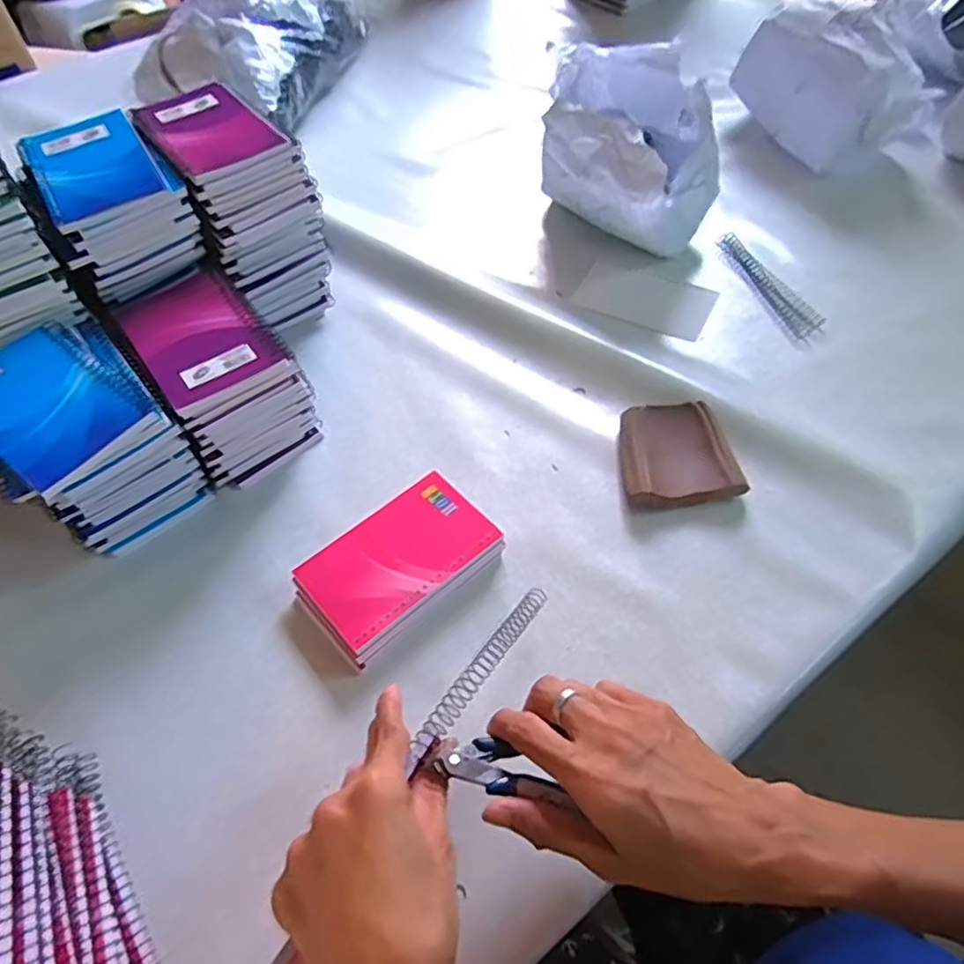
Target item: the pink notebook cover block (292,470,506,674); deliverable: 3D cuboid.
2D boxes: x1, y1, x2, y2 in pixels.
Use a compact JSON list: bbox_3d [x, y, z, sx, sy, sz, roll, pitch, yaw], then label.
[{"bbox_3d":[-0.058,0.059,0.464,0.135,0.033,0.087,-36,61,-20],"label":"pink notebook cover block"}]

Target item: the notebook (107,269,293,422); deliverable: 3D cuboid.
[{"bbox_3d":[-0.206,-0.106,0.481,0.086,0.018,0.131,-31,59,-18],"label":"notebook"}]

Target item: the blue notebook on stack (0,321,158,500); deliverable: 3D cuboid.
[{"bbox_3d":[-0.284,-0.053,0.427,0.123,0.014,0.086,34,64,23],"label":"blue notebook on stack"}]

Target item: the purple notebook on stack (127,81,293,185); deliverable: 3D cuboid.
[{"bbox_3d":[-0.219,-0.286,0.520,0.087,0.008,0.119,-33,60,-20],"label":"purple notebook on stack"}]

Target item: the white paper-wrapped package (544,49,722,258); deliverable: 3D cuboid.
[{"bbox_3d":[0.138,-0.330,0.659,0.139,0.137,0.211,-35,61,-19],"label":"white paper-wrapped package"}]

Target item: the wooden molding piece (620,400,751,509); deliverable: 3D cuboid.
[{"bbox_3d":[0.155,-0.023,0.511,0.087,0.023,0.087,-2,55,2],"label":"wooden molding piece"}]

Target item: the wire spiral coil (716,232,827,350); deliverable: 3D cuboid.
[{"bbox_3d":[0.281,-0.192,0.633,0.040,0.016,0.156,-17,56,-8],"label":"wire spiral coil"}]

